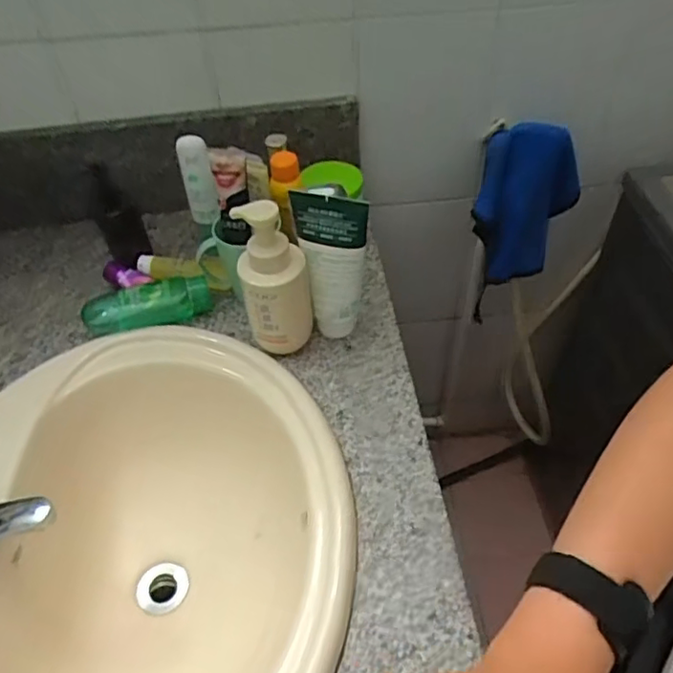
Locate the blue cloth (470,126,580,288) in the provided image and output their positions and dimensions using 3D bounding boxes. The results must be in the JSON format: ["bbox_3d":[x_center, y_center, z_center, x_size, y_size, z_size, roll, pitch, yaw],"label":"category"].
[{"bbox_3d":[0.307,-0.209,0.962,0.177,0.341,0.030,-18,57,-7],"label":"blue cloth"}]

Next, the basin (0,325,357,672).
[{"bbox_3d":[-0.207,0.264,0.669,0.440,0.221,0.528,4,48,5],"label":"basin"}]

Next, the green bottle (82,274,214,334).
[{"bbox_3d":[-0.248,-0.040,0.789,0.166,0.039,0.049,-11,49,-9],"label":"green bottle"}]

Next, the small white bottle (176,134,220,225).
[{"bbox_3d":[-0.178,-0.198,0.782,0.039,0.119,0.032,-14,49,-11],"label":"small white bottle"}]

